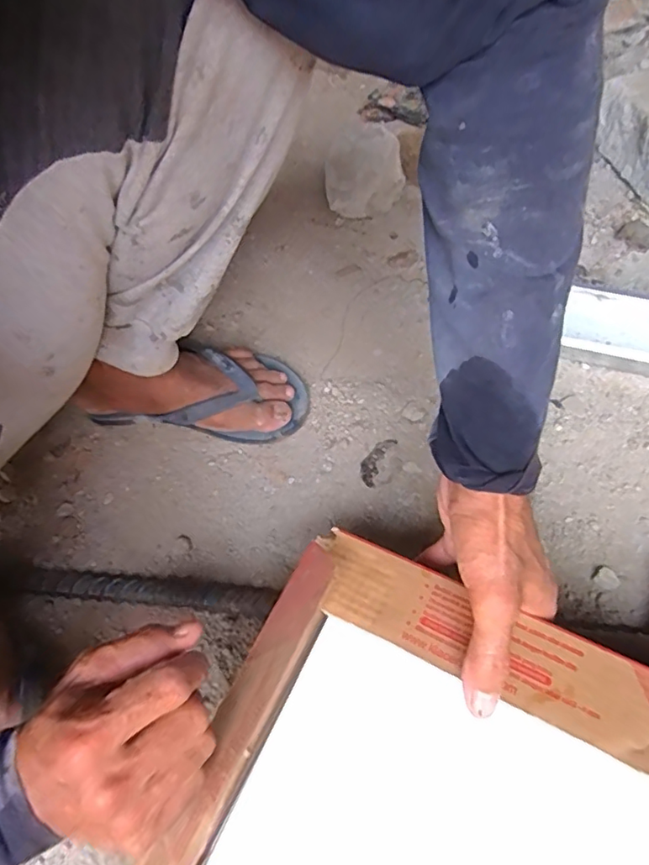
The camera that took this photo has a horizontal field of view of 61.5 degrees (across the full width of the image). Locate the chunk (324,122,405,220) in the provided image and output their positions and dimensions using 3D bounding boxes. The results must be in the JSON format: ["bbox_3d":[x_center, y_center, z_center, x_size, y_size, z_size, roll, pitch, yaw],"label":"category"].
[{"bbox_3d":[0.051,-0.334,0.709,0.097,0.085,0.100,5,60,7],"label":"chunk"}]

